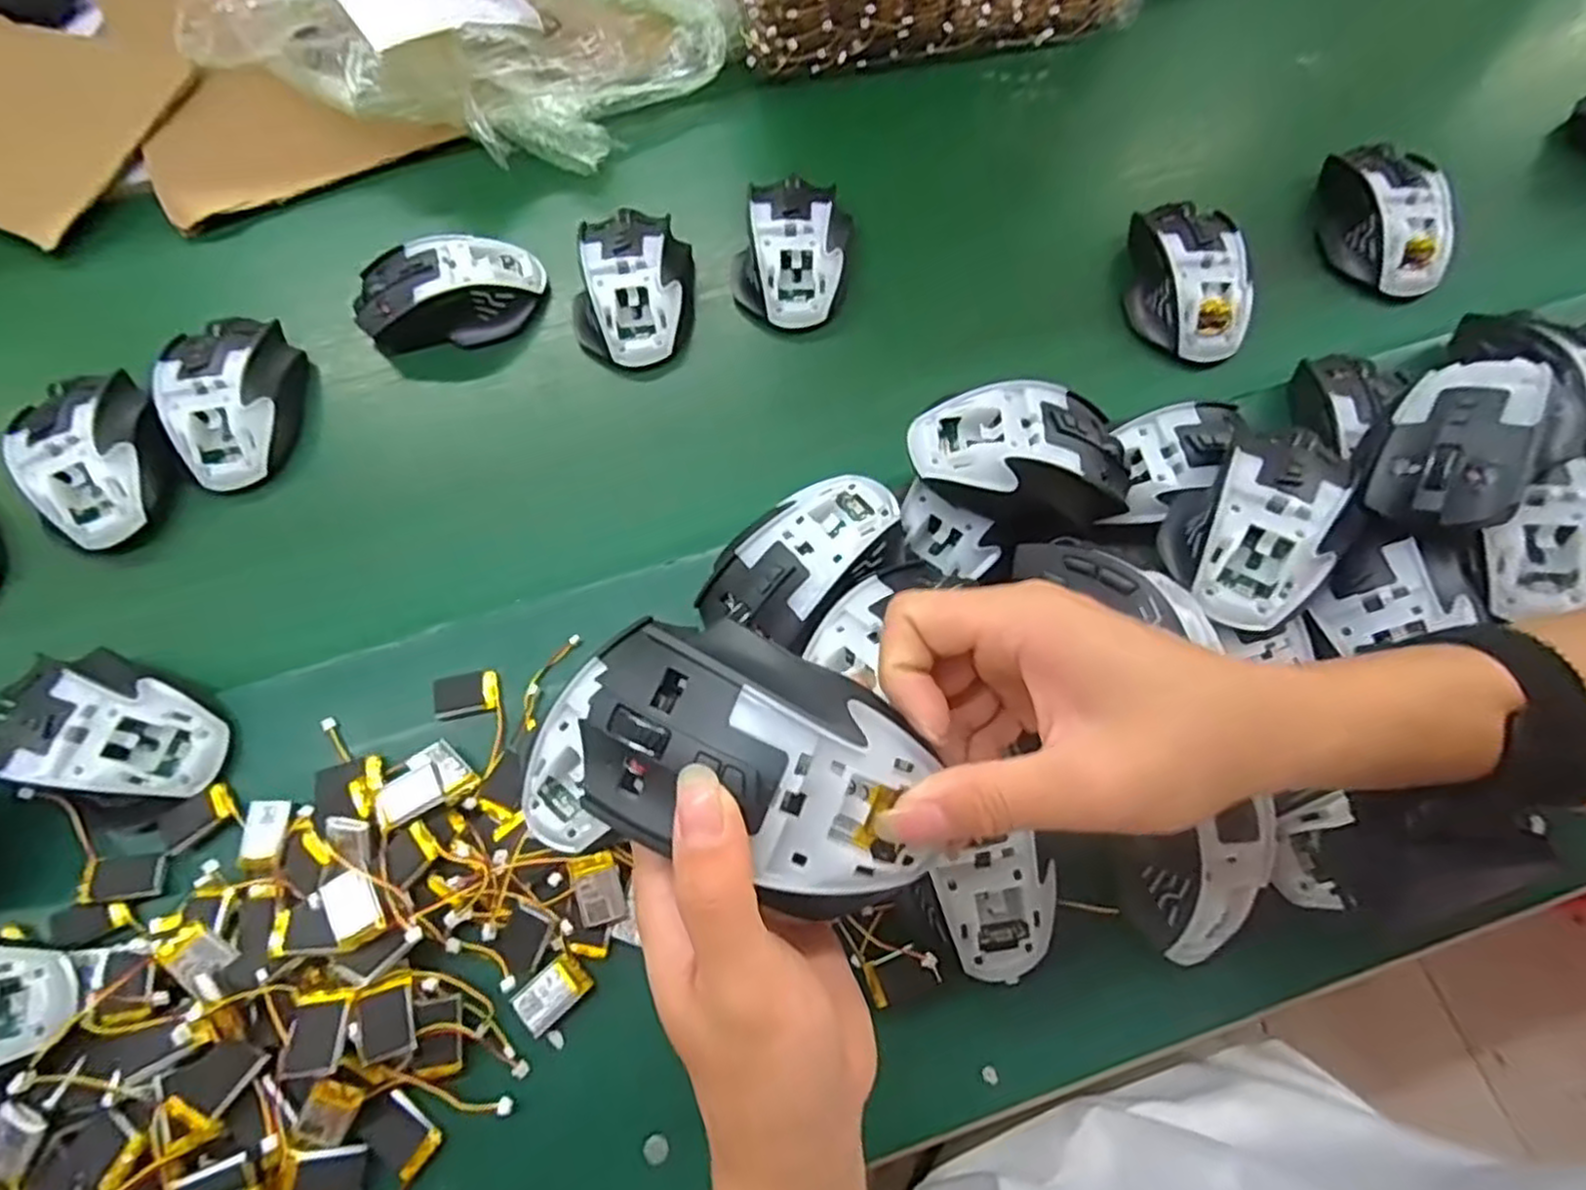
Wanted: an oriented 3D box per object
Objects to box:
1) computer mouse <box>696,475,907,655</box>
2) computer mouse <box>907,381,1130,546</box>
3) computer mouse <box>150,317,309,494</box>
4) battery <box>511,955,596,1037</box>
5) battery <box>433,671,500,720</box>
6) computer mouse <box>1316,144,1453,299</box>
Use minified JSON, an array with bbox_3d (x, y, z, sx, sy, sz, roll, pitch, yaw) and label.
[{"bbox_3d":[0.006,-0.016,0.388,0.112,0.039,0.066,-42,72,-14],"label":"computer mouse"},{"bbox_3d":[0.116,-0.066,0.384,0.114,0.044,0.073,-1,67,2],"label":"computer mouse"},{"bbox_3d":[-0.339,-0.120,0.459,0.064,0.040,0.111,-11,67,-2],"label":"computer mouse"},{"bbox_3d":[-0.109,0.180,0.344,0.033,0.006,0.020,-40,71,-13],"label":"battery"},{"bbox_3d":[-0.169,0.051,0.395,0.032,0.009,0.021,-14,68,-4],"label":"battery"},{"bbox_3d":[0.388,-0.250,0.498,0.061,0.033,0.108,1,67,3],"label":"computer mouse"}]

